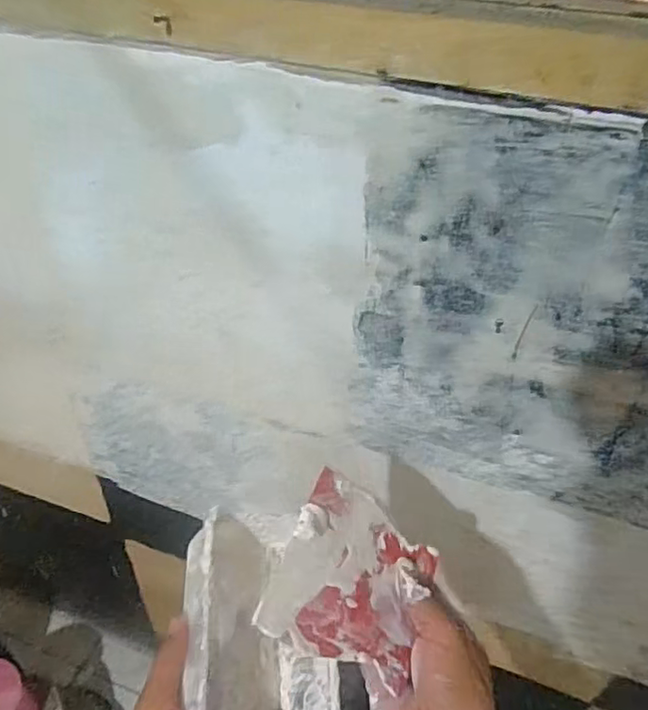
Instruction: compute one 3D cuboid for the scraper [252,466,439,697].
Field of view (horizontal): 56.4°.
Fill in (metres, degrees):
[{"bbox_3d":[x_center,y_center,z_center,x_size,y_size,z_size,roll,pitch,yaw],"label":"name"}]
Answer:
[{"bbox_3d":[0.023,0.148,0.406,0.105,0.014,0.120,37,45,-2],"label":"scraper"}]

